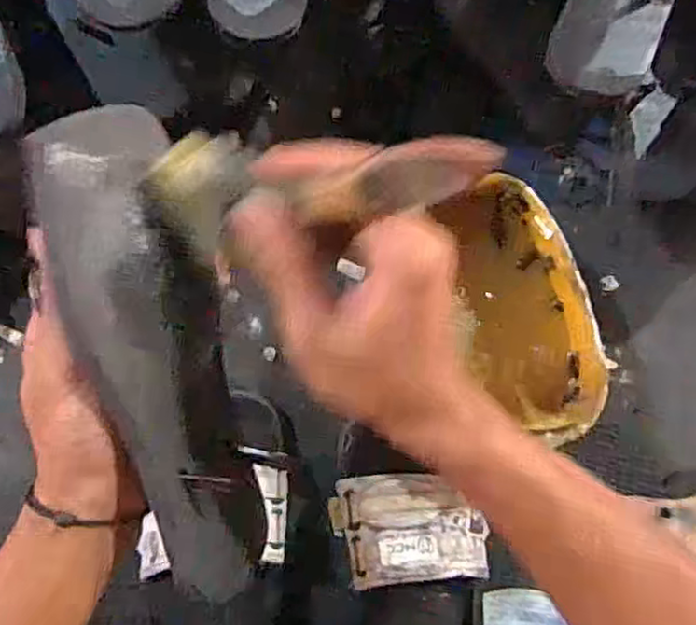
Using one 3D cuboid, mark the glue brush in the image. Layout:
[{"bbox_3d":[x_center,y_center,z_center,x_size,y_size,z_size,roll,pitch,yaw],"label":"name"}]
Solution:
[{"bbox_3d":[-0.019,-0.047,0.273,0.142,0.021,0.048,8,92,28],"label":"glue brush"}]

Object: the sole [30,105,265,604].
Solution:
[{"bbox_3d":[-0.084,0.028,0.313,0.070,0.020,0.233,-26,111,-43],"label":"sole"}]

